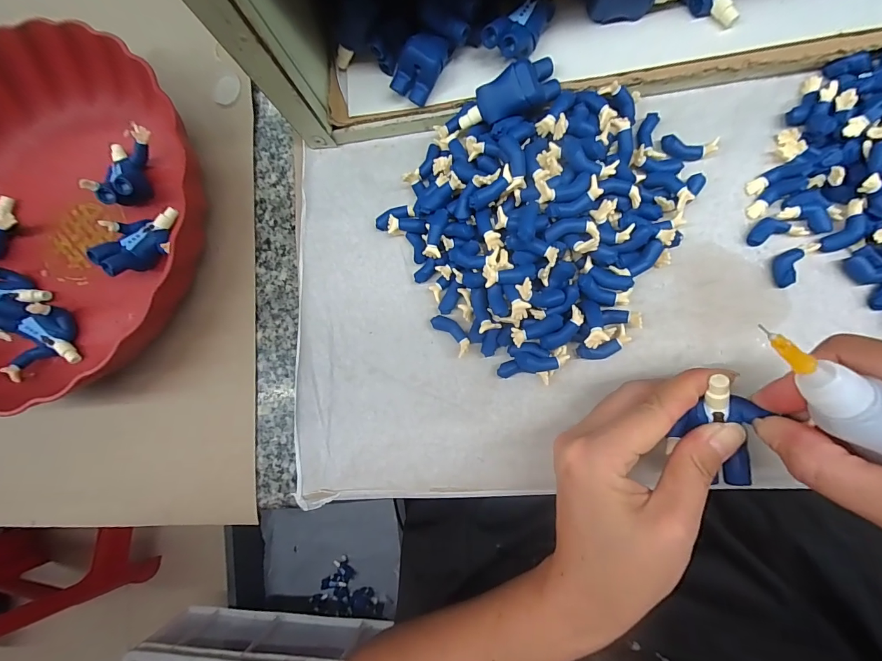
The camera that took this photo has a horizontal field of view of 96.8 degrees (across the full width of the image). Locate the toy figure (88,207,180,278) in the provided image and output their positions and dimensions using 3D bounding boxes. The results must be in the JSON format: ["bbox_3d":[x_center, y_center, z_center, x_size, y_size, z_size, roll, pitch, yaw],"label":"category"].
[{"bbox_3d":[-0.201,-0.060,0.256,0.030,0.033,0.049,6,86,10],"label":"toy figure"}]

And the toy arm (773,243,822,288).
[{"bbox_3d":[0.192,-0.038,0.213,0.013,0.006,0.028,36,91,11],"label":"toy arm"}]

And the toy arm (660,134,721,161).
[{"bbox_3d":[0.142,-0.105,0.225,0.028,0.006,0.012,11,86,10],"label":"toy arm"}]

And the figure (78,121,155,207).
[{"bbox_3d":[-0.216,-0.109,0.263,0.036,0.030,0.054,0,85,9],"label":"figure"}]

